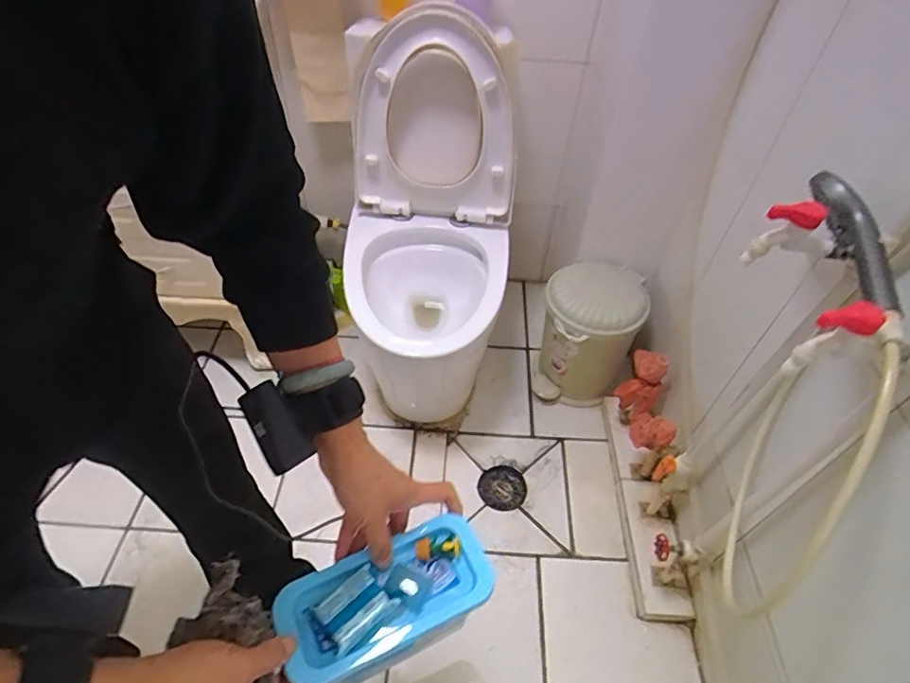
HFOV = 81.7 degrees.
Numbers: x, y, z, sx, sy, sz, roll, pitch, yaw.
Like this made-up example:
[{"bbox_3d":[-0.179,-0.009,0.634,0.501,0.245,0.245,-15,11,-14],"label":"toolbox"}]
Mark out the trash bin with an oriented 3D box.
[{"bbox_3d":[0.340,0.000,1.361,0.233,0.342,0.221,2,49,-2],"label":"trash bin"}]

